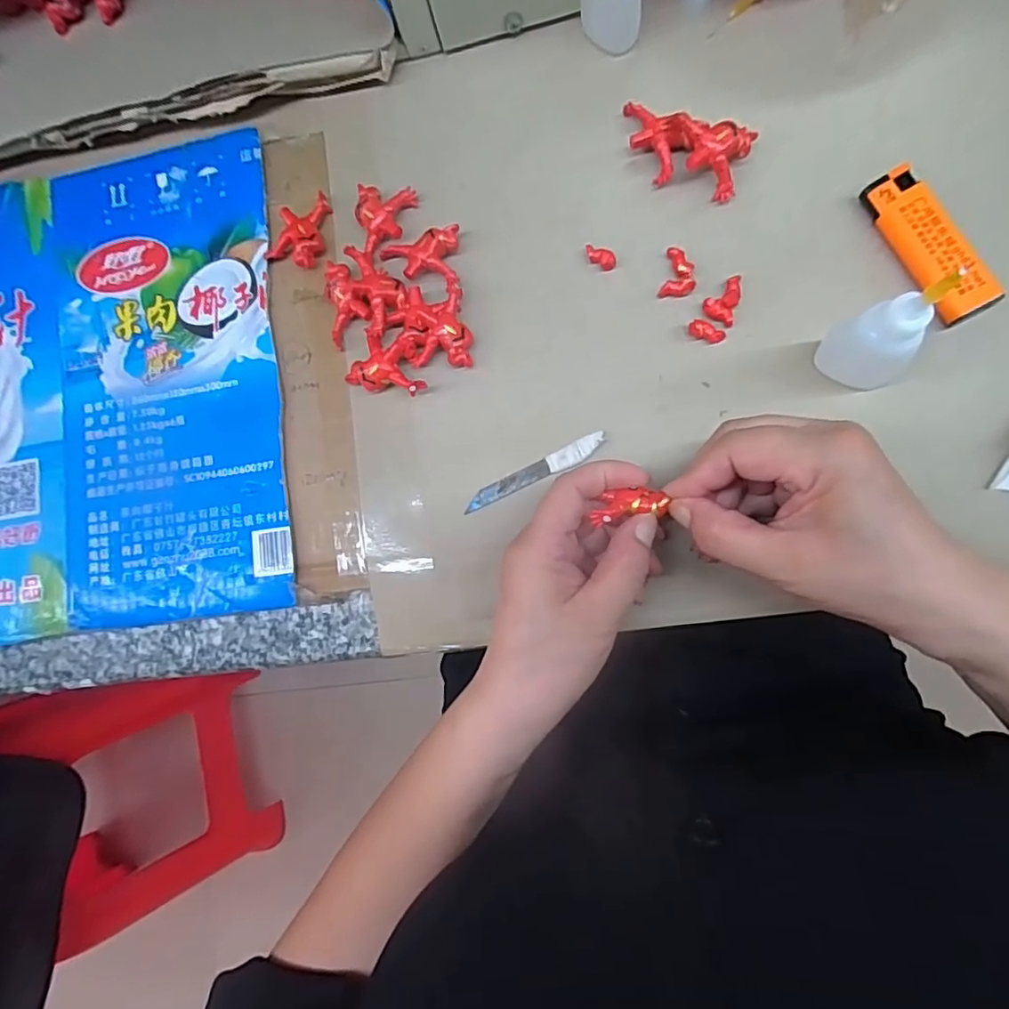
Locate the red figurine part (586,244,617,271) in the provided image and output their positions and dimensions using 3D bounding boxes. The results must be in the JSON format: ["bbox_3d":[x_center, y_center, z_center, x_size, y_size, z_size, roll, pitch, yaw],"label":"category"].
[{"bbox_3d":[0.052,-0.134,0.308,0.019,0.007,0.009,33,92,9],"label":"red figurine part"}]

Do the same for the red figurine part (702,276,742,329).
[{"bbox_3d":[0.113,-0.107,0.294,0.017,0.006,0.026,17,89,9],"label":"red figurine part"}]

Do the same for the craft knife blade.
[{"bbox_3d":[0.016,-0.017,0.300,0.080,0.004,0.010,-25,84,11],"label":"craft knife blade"}]

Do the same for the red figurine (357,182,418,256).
[{"bbox_3d":[-0.069,-0.163,0.327,0.032,0.016,0.039,3,87,9],"label":"red figurine"}]

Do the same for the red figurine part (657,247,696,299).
[{"bbox_3d":[0.093,-0.122,0.300,0.017,0.007,0.025,12,88,9],"label":"red figurine part"}]

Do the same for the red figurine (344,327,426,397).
[{"bbox_3d":[-0.063,-0.079,0.315,0.044,0.014,0.033,11,88,9],"label":"red figurine"}]

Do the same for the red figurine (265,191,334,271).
[{"bbox_3d":[-0.120,-0.163,0.334,0.032,0.014,0.043,21,90,9],"label":"red figurine"}]

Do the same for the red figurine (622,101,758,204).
[{"bbox_3d":[0.092,-0.188,0.300,0.070,0.021,0.032,24,90,9],"label":"red figurine"}]

